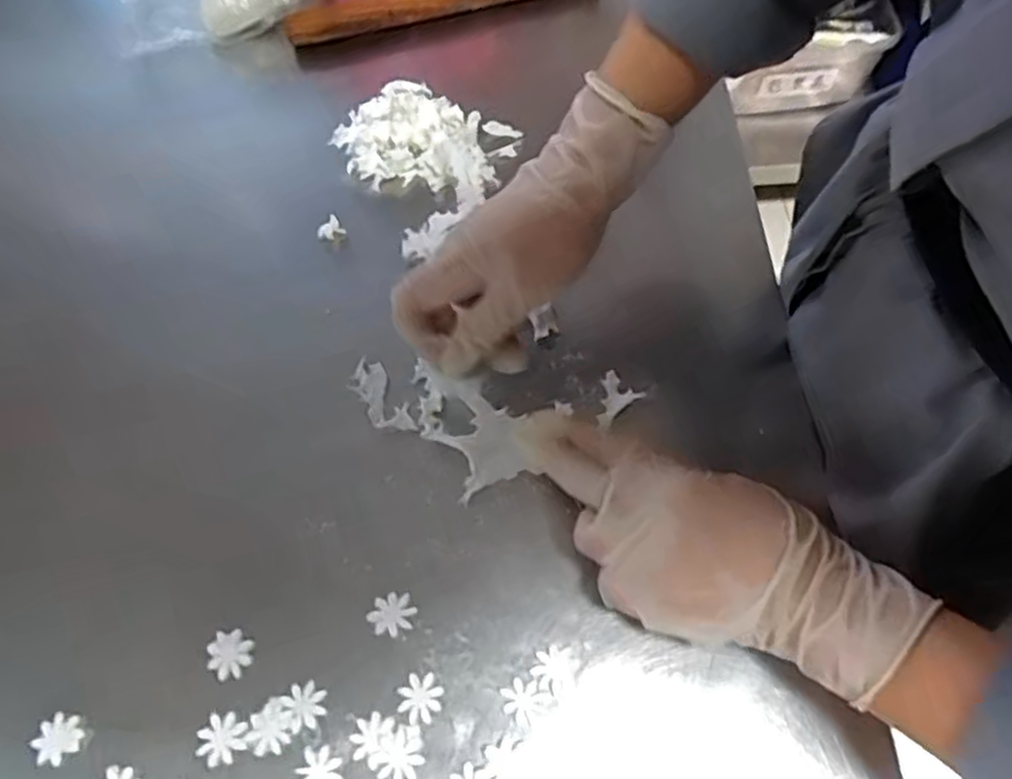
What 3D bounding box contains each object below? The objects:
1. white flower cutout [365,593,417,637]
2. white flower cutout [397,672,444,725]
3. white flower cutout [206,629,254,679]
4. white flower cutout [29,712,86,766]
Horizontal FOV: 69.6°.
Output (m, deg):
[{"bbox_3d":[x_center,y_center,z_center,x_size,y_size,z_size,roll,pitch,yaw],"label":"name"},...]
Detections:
[{"bbox_3d":[-0.055,0.107,0.349,0.022,0.004,0.019,-28,66,-9],"label":"white flower cutout"},{"bbox_3d":[-0.039,0.140,0.331,0.020,0.004,0.020,-2,64,3],"label":"white flower cutout"},{"bbox_3d":[-0.131,0.124,0.343,0.022,0.004,0.021,-2,64,3],"label":"white flower cutout"},{"bbox_3d":[-0.206,0.160,0.336,0.022,0.004,0.020,0,72,1],"label":"white flower cutout"}]

